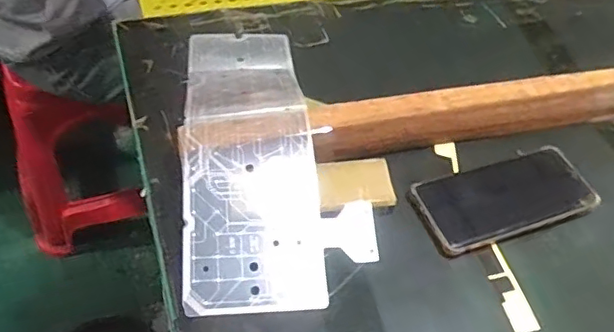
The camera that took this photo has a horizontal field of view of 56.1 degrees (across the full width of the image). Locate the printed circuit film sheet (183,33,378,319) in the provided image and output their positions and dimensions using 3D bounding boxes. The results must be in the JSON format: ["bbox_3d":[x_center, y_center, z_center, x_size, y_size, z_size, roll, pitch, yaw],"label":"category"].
[{"bbox_3d":[-0.035,-0.029,0.539,0.153,0.041,0.337,-2,49,-9],"label":"printed circuit film sheet"}]

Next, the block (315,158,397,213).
[{"bbox_3d":[0.042,0.017,0.517,0.070,0.014,0.048,-7,50,-12],"label":"block"}]

